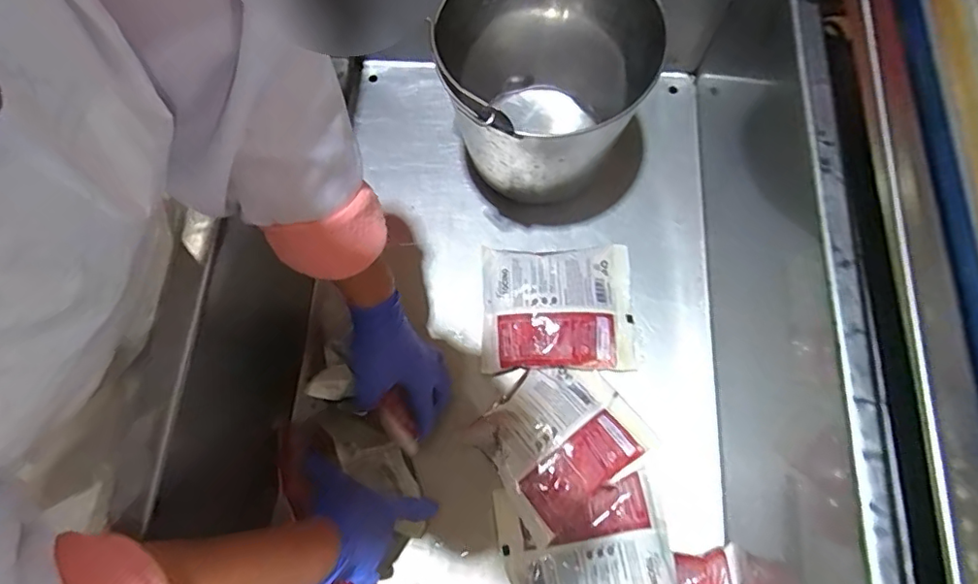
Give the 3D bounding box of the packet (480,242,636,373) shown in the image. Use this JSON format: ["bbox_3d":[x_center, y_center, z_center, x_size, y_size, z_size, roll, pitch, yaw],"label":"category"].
[{"bbox_3d":[0.077,0.017,0.631,0.165,0.028,0.143,-2,71,-1],"label":"packet"}]

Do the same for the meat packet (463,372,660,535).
[{"bbox_3d":[0.077,0.148,0.577,0.152,0.021,0.133,-37,75,-12],"label":"meat packet"}]

